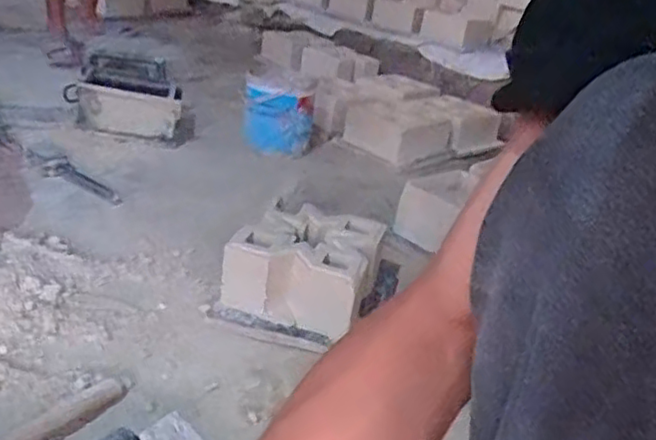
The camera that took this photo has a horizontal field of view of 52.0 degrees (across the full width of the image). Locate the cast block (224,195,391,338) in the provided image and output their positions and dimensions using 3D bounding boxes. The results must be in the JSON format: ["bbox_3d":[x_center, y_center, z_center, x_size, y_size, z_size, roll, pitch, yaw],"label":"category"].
[{"bbox_3d":[-0.030,0.072,1.046,0.199,0.116,0.226,15,28,14],"label":"cast block"}]

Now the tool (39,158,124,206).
[{"bbox_3d":[-0.483,-0.072,1.304,0.220,0.018,0.059,28,30,31],"label":"tool"}]

